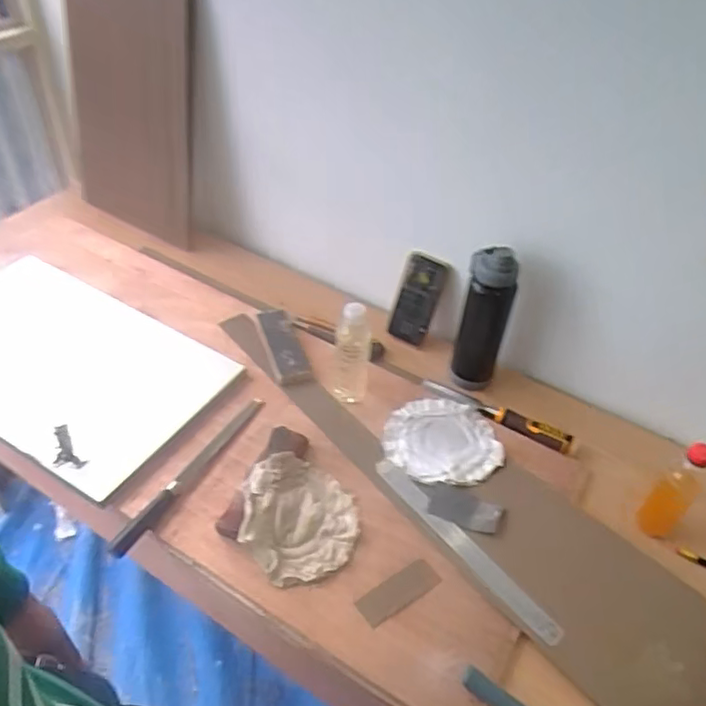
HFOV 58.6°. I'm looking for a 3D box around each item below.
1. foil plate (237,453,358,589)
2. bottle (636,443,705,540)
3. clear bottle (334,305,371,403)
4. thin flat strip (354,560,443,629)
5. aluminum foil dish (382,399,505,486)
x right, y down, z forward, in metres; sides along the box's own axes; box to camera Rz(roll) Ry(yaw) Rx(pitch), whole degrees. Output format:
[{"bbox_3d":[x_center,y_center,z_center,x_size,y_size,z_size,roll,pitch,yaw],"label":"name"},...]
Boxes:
[{"bbox_3d":[-0.074,0.225,0.874,0.161,0.043,0.178,1,45,-3],"label":"foil plate"},{"bbox_3d":[0.447,0.189,0.871,0.049,0.167,0.063,23,48,18],"label":"bottle"},{"bbox_3d":[-0.003,0.007,1.024,0.059,0.201,0.051,4,45,1],"label":"clear bottle"},{"bbox_3d":[0.060,0.313,0.823,0.113,0.004,0.042,-26,52,-27],"label":"thin flat strip"},{"bbox_3d":[0.143,0.139,1.012,0.182,0.028,0.169,2,45,-2],"label":"aluminum foil dish"}]

